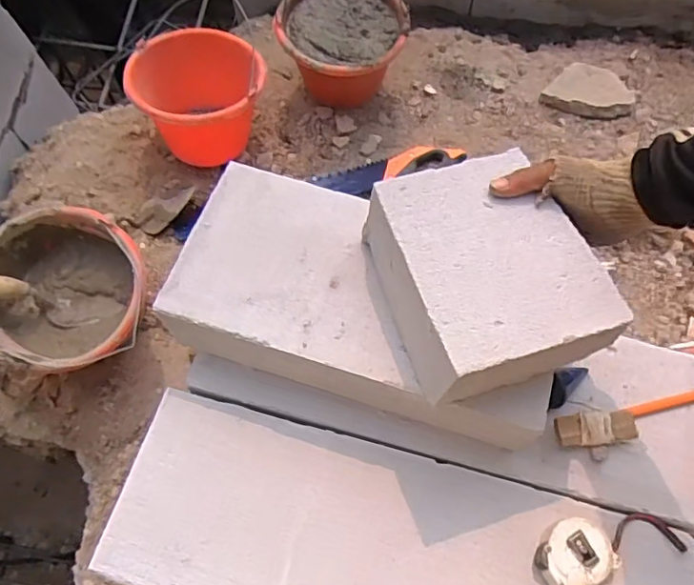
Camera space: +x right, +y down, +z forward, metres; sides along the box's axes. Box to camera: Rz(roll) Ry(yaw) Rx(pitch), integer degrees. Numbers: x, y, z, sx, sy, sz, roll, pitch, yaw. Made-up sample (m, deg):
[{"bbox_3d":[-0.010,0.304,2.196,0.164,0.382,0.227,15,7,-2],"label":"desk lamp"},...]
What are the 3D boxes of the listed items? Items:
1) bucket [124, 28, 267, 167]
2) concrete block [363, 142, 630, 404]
[{"bbox_3d":[-0.262,-0.356,1.064,0.224,0.167,0.186,-18,70,-6],"label":"bucket"},{"bbox_3d":[0.128,-0.019,0.552,0.172,0.103,0.209,-21,70,-6],"label":"concrete block"}]

